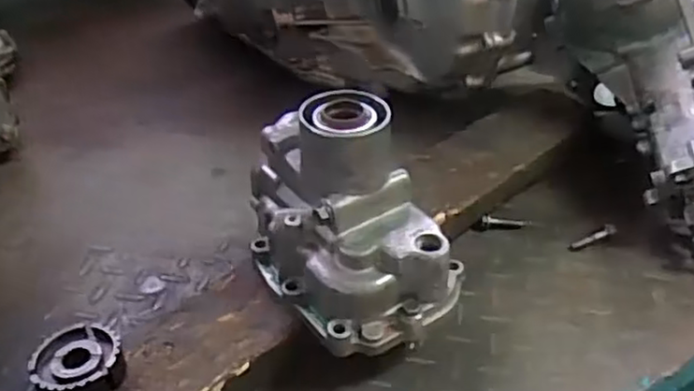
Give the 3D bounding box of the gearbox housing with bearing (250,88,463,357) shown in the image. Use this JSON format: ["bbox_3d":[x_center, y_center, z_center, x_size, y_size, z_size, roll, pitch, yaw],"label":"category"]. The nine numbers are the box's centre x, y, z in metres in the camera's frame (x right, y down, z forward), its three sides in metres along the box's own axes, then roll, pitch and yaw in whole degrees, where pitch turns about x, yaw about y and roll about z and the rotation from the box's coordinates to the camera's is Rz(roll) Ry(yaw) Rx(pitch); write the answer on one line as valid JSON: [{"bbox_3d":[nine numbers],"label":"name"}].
[{"bbox_3d":[0.000,0.006,0.506,0.122,0.137,0.170,-24,43,-29],"label":"gearbox housing with bearing"}]

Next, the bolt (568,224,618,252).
[{"bbox_3d":[0.238,0.039,0.653,0.058,0.012,0.012,-15,38,-18],"label":"bolt"}]

